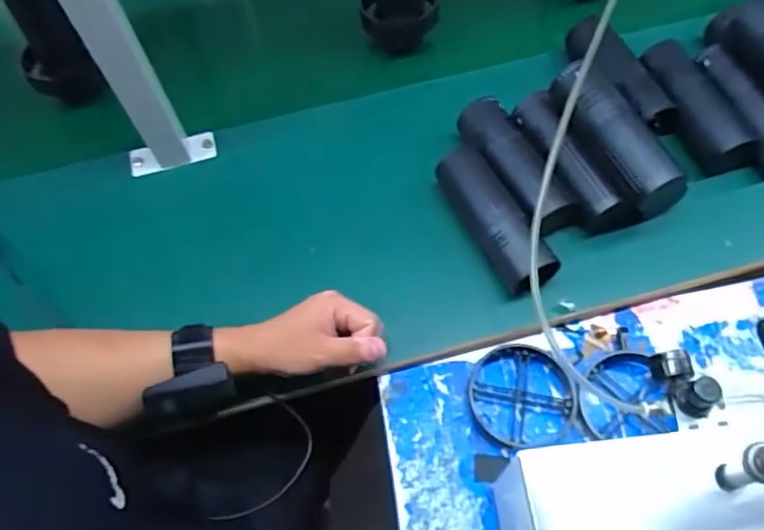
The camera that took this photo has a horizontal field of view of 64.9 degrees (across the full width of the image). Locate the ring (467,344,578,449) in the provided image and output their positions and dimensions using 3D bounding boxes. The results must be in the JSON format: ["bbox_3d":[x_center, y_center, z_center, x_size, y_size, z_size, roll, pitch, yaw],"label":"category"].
[{"bbox_3d":[0.132,0.123,0.566,0.097,0.015,0.094,-2,62,3],"label":"ring"}]

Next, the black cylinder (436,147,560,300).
[{"bbox_3d":[0.114,-0.049,0.619,0.050,0.058,0.165,-28,64,-11],"label":"black cylinder"}]

